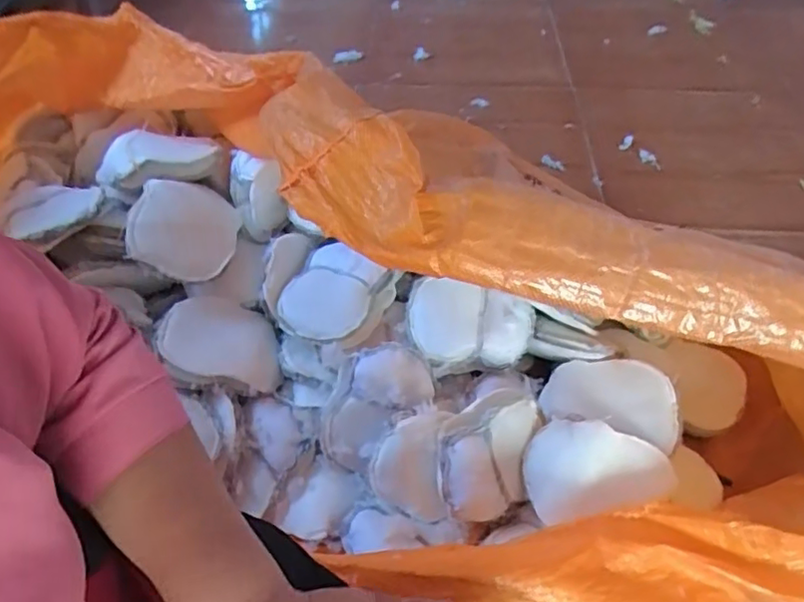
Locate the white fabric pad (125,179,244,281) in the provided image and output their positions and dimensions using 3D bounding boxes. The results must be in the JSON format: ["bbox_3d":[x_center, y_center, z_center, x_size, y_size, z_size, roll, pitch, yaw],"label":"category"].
[{"bbox_3d":[-0.310,-0.101,0.848,0.142,0.038,0.153,33,45,-22],"label":"white fabric pad"}]

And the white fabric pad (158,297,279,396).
[{"bbox_3d":[-0.260,0.058,0.874,0.174,0.019,0.111,16,78,-5],"label":"white fabric pad"}]

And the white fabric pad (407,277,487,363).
[{"bbox_3d":[0.061,0.027,0.857,0.108,0.016,0.115,6,86,13],"label":"white fabric pad"}]

